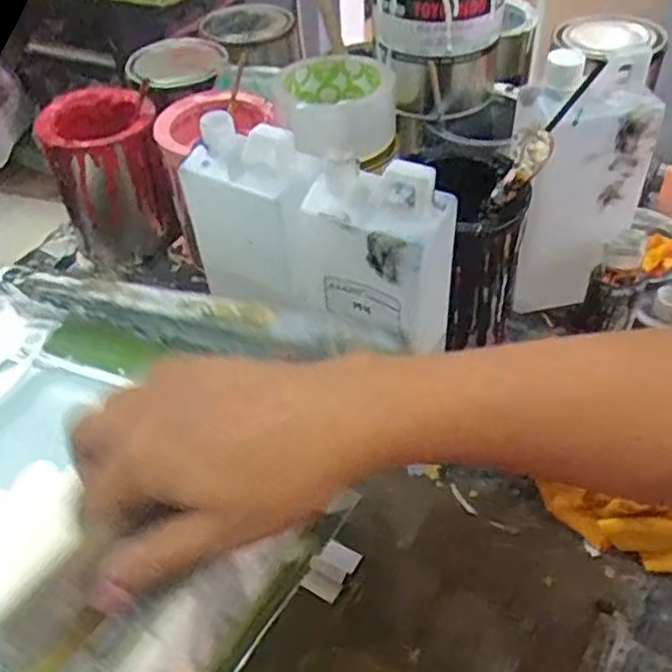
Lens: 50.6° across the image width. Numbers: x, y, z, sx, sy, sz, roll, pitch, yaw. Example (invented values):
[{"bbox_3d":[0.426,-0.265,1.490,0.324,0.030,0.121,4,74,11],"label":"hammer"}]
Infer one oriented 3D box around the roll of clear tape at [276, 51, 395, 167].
[{"bbox_3d":[-0.001,-0.184,0.580,0.091,0.057,0.088,8,46,11],"label":"roll of clear tape"}]

